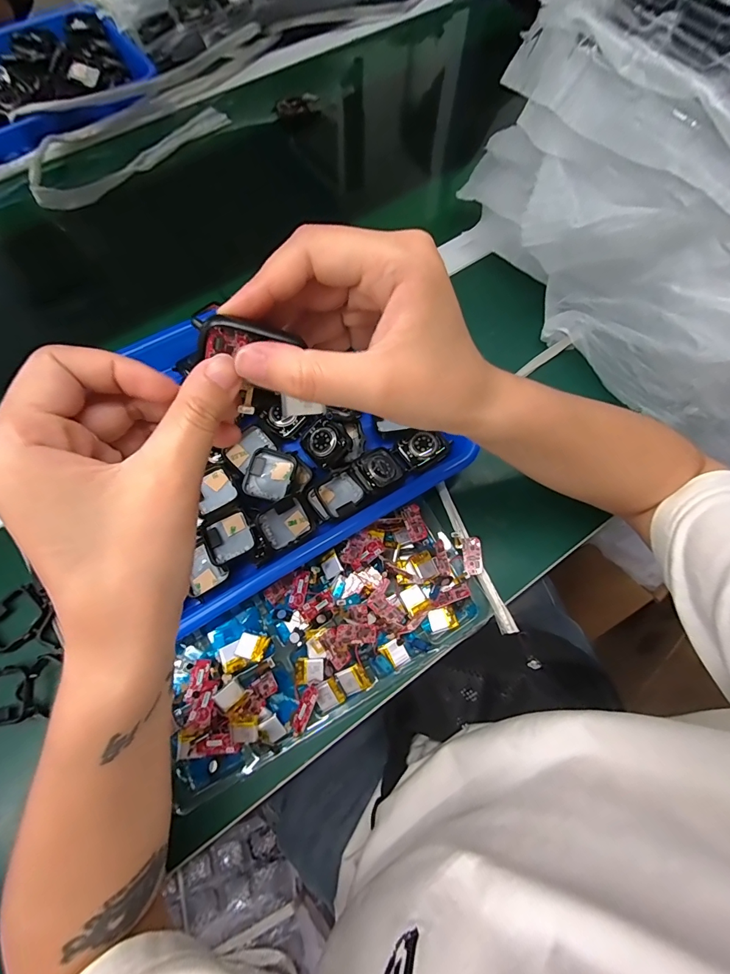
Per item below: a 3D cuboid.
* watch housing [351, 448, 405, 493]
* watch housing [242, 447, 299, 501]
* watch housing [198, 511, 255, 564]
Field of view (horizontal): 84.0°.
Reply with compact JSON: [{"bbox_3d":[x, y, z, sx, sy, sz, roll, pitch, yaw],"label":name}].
[{"bbox_3d":[0.012,-0.013,0.326,0.041,0.008,0.035,-25,79,-34],"label":"watch housing"},{"bbox_3d":[-0.075,-0.011,0.323,0.036,0.010,0.041,10,70,4],"label":"watch housing"},{"bbox_3d":[-0.102,0.038,0.307,0.035,0.017,0.034,-27,71,-9],"label":"watch housing"}]

